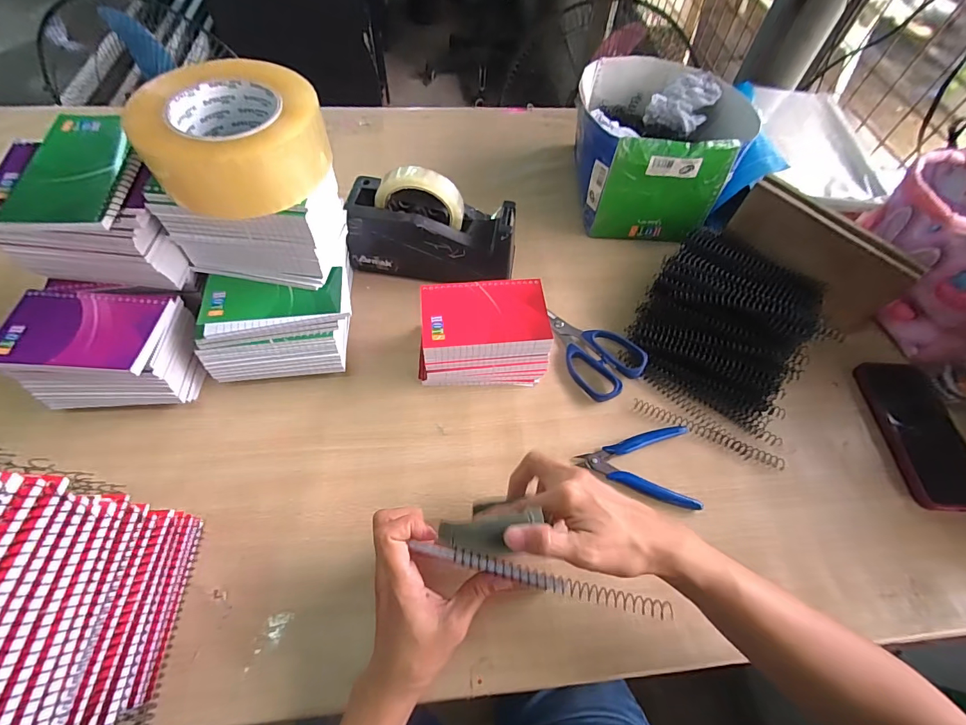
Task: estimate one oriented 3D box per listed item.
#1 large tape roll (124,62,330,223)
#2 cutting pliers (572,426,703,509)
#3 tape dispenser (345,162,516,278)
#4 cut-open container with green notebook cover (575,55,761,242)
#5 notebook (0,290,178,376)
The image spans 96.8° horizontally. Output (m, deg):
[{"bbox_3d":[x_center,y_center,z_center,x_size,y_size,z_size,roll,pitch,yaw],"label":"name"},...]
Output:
[{"bbox_3d":[-0.192,-0.174,0.337,0.124,0.060,0.115,1,58,-2],"label":"large tape roll"},{"bbox_3d":[0.155,0.097,0.433,0.116,0.011,0.082,7,58,1],"label":"cutting pliers"},{"bbox_3d":[-0.060,-0.158,0.513,0.195,0.126,0.076,8,58,2],"label":"tape dispenser"},{"bbox_3d":[0.238,-0.304,0.610,0.214,0.137,0.224,4,58,-1],"label":"cut-open container with green notebook cover"},{"bbox_3d":[-0.359,-0.030,0.386,0.126,0.014,0.081,3,58,-1],"label":"notebook"}]

